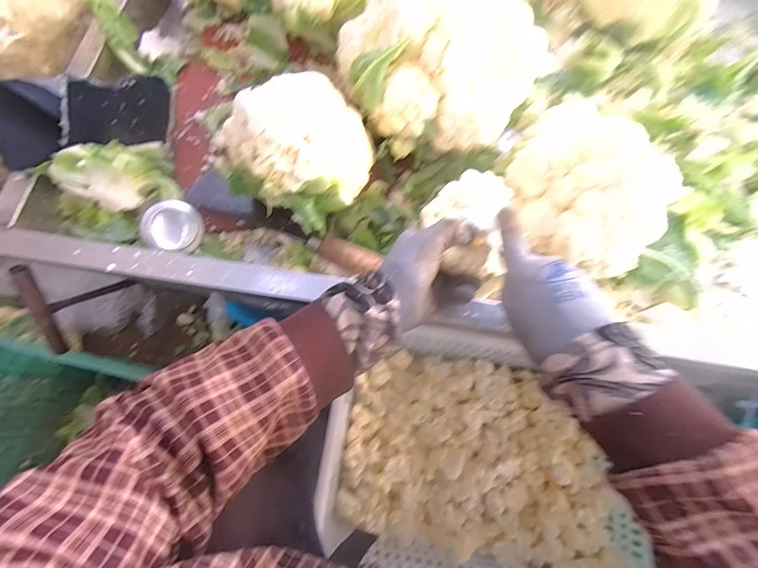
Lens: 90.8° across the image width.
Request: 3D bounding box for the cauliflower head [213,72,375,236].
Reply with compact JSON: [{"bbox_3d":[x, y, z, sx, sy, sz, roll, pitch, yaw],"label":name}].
[{"bbox_3d":[-0.078,-0.135,0.390,0.155,0.096,0.127,-34,76,-12],"label":"cauliflower head"}]

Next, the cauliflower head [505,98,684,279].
[{"bbox_3d":[0.216,-0.093,0.388,0.174,0.097,0.136,41,75,11],"label":"cauliflower head"}]

